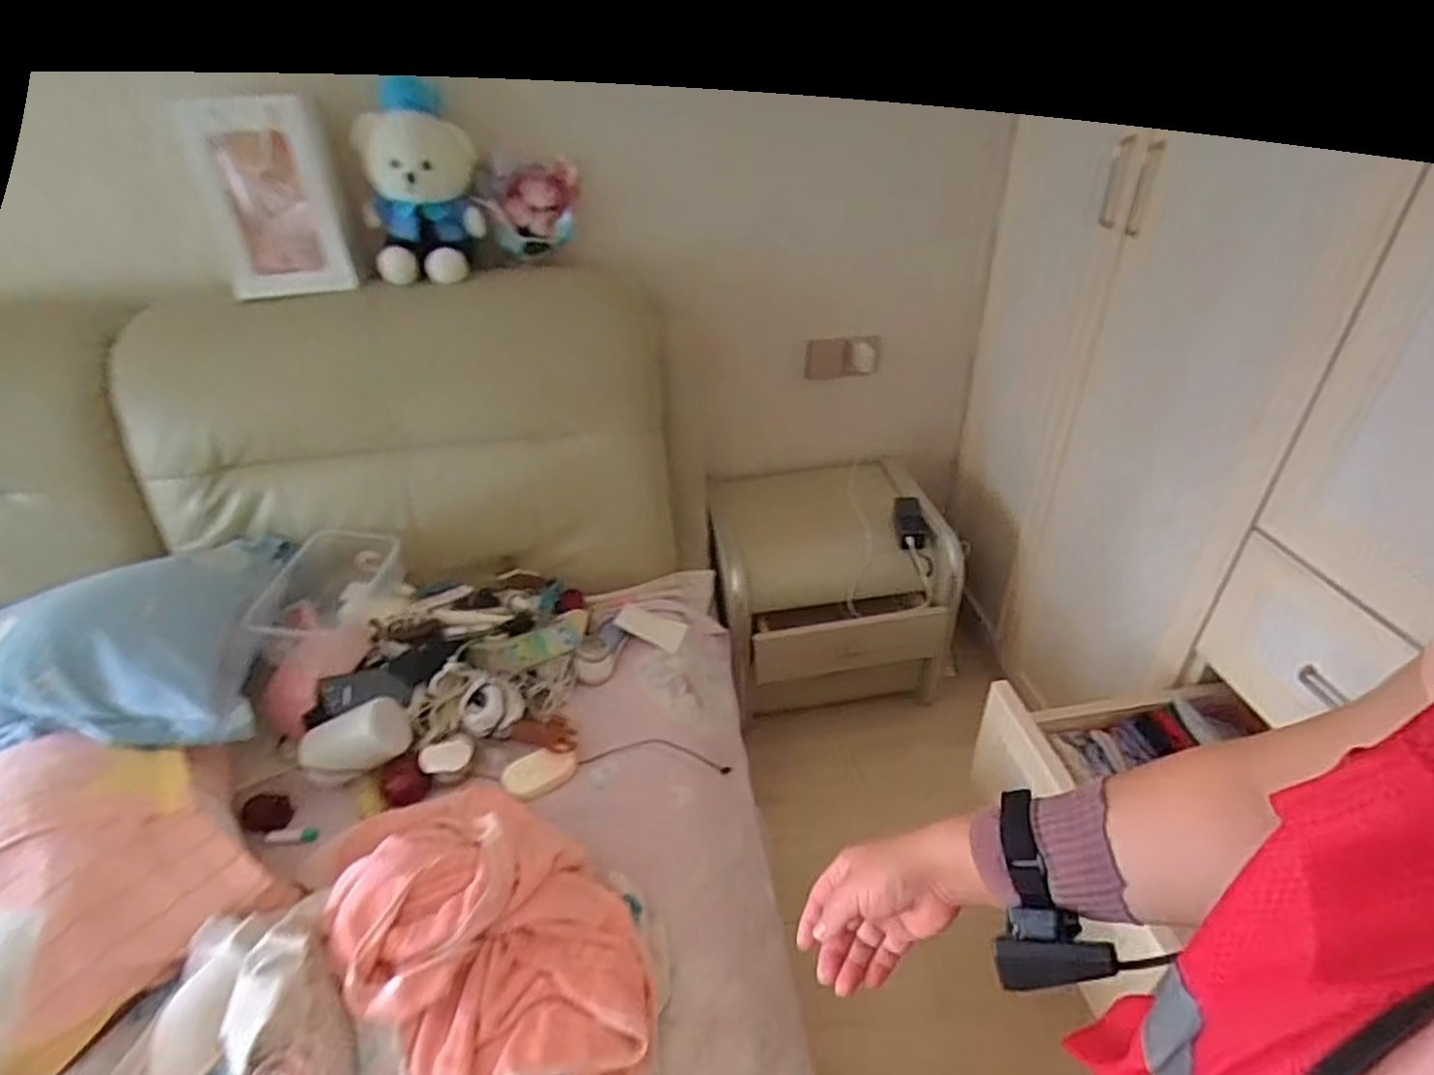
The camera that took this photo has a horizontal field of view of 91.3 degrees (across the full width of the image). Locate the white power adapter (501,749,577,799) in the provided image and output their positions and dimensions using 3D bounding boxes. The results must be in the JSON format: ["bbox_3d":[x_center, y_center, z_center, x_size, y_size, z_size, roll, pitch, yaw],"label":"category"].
[{"bbox_3d":[-0.260,0.347,1.034,0.107,0.023,0.066,-17,61,-23],"label":"white power adapter"}]

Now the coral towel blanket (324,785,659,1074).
[{"bbox_3d":[-0.232,0.428,0.738,0.265,0.147,0.365,-30,44,-34],"label":"coral towel blanket"}]

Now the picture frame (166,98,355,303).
[{"bbox_3d":[-0.713,-0.539,1.126,0.192,0.279,0.039,-5,33,-7],"label":"picture frame"}]

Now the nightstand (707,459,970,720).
[{"bbox_3d":[0.250,0.125,1.641,0.531,0.489,0.407,-7,35,-8],"label":"nightstand"}]

